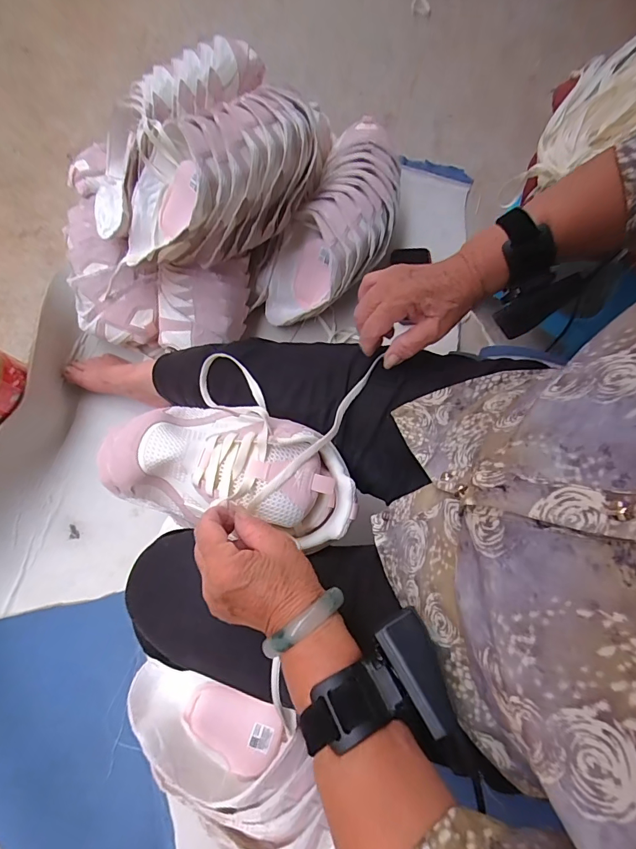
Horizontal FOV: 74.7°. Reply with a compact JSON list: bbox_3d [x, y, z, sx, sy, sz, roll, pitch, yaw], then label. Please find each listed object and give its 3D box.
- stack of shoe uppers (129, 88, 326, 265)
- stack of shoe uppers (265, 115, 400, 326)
[{"bbox_3d":[-0.145,-0.377,0.632,0.333,0.127,0.188,-17,78,-8],"label":"stack of shoe uppers"},{"bbox_3d":[0.043,-0.370,0.776,0.179,0.143,0.390,22,76,1],"label":"stack of shoe uppers"}]

